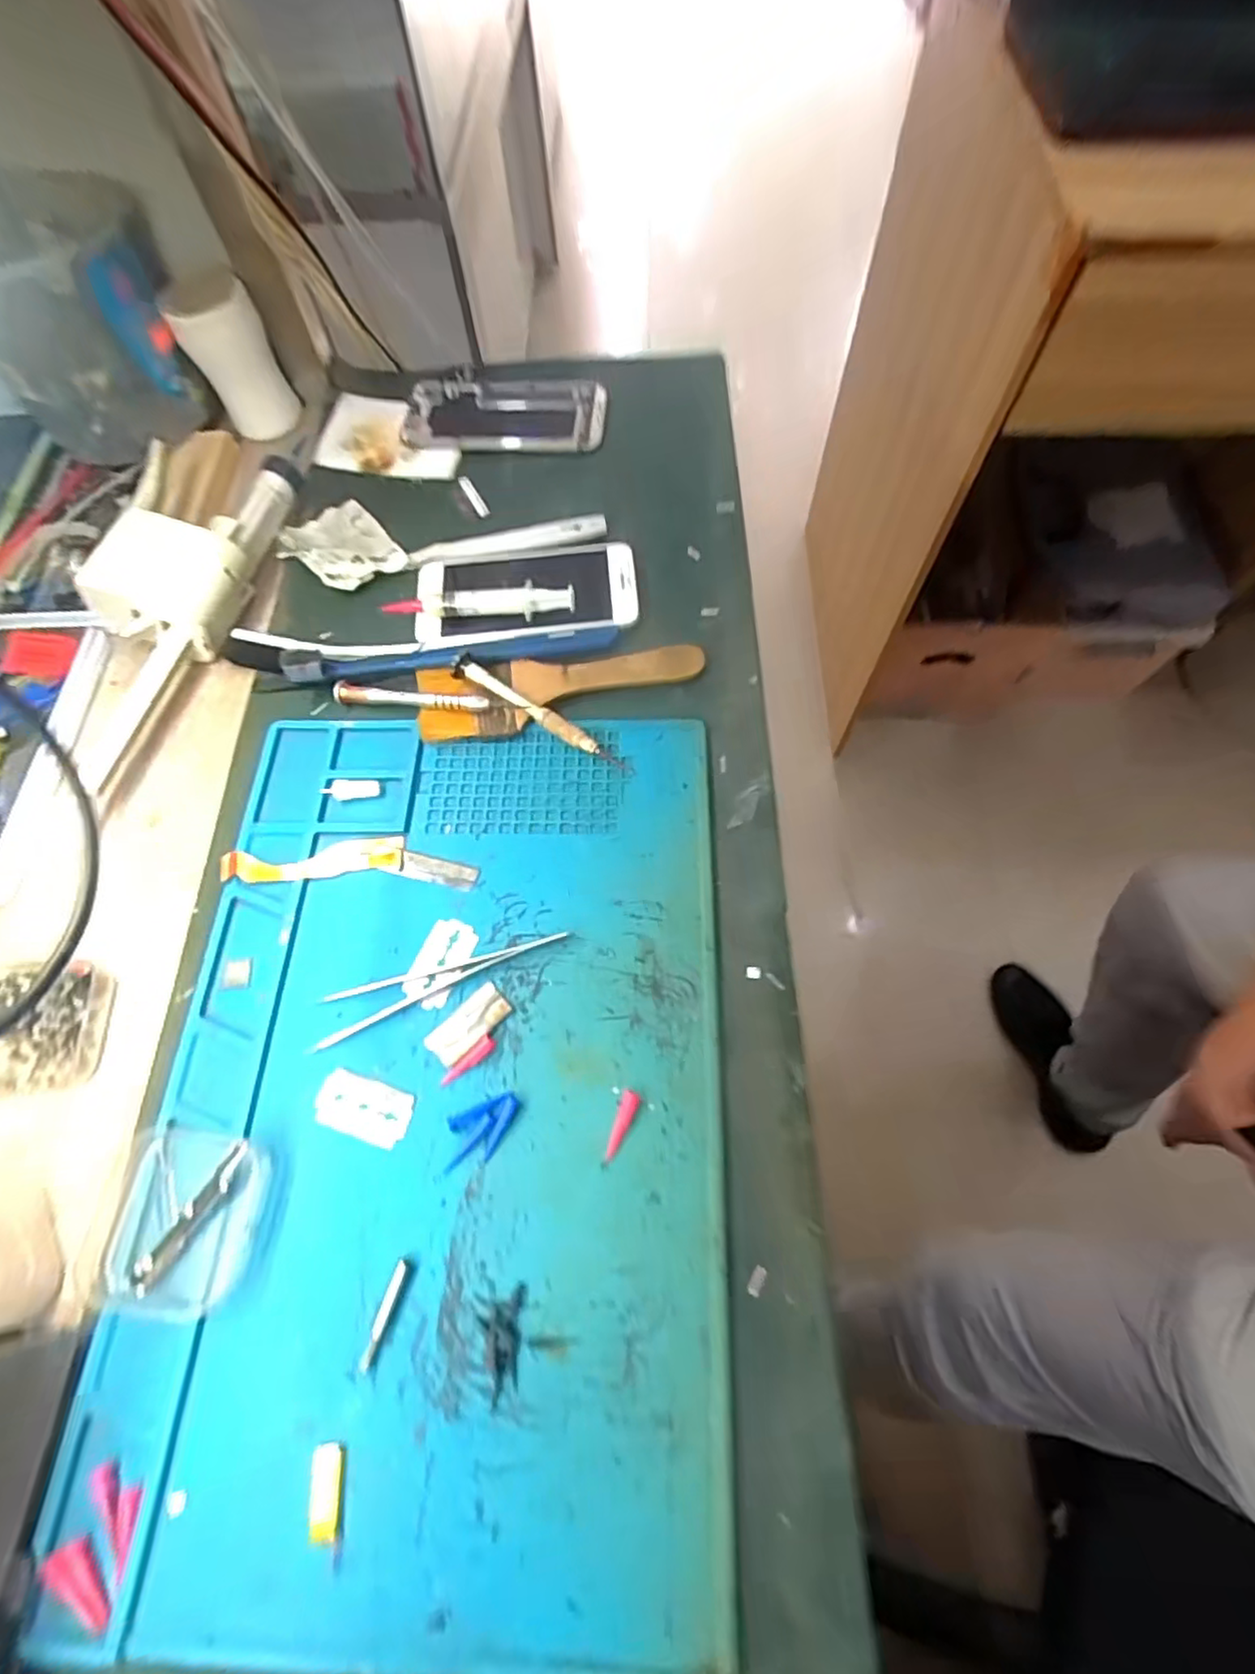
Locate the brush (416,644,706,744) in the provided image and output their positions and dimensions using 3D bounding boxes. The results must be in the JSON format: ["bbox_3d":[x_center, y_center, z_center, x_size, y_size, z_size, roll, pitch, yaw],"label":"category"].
[{"bbox_3d":[-0.037,-0.086,0.369,0.162,0.012,0.047,-9,66,-2],"label":"brush"}]

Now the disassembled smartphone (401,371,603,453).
[{"bbox_3d":[-0.091,-0.313,0.477,0.147,0.009,0.070,2,66,2],"label":"disassembled smartphone"}]

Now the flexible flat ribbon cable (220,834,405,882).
[{"bbox_3d":[-0.162,0.011,0.334,0.089,0.006,0.019,-7,66,-2],"label":"flexible flat ribbon cable"}]

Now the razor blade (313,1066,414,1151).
[{"bbox_3d":[-0.117,0.119,0.287,0.042,0.004,0.023,17,68,9],"label":"razor blade"}]

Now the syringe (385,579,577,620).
[{"bbox_3d":[-0.089,-0.144,0.394,0.114,0.017,0.018,2,66,2],"label":"syringe"}]

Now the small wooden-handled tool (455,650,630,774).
[{"bbox_3d":[-0.047,-0.067,0.356,0.112,0.021,0.010,29,70,13],"label":"small wooden-handled tool"}]

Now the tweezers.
[{"bbox_3d":[-0.091,0.063,0.309,0.123,0.007,0.021,-23,68,-8],"label":"tweezers"}]

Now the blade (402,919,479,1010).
[{"bbox_3d":[-0.091,0.060,0.314,0.024,0.004,0.041,19,63,13],"label":"blade"}]

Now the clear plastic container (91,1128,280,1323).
[{"bbox_3d":[-0.184,0.156,0.266,0.064,0.016,0.063,3,66,3],"label":"clear plastic container"}]

